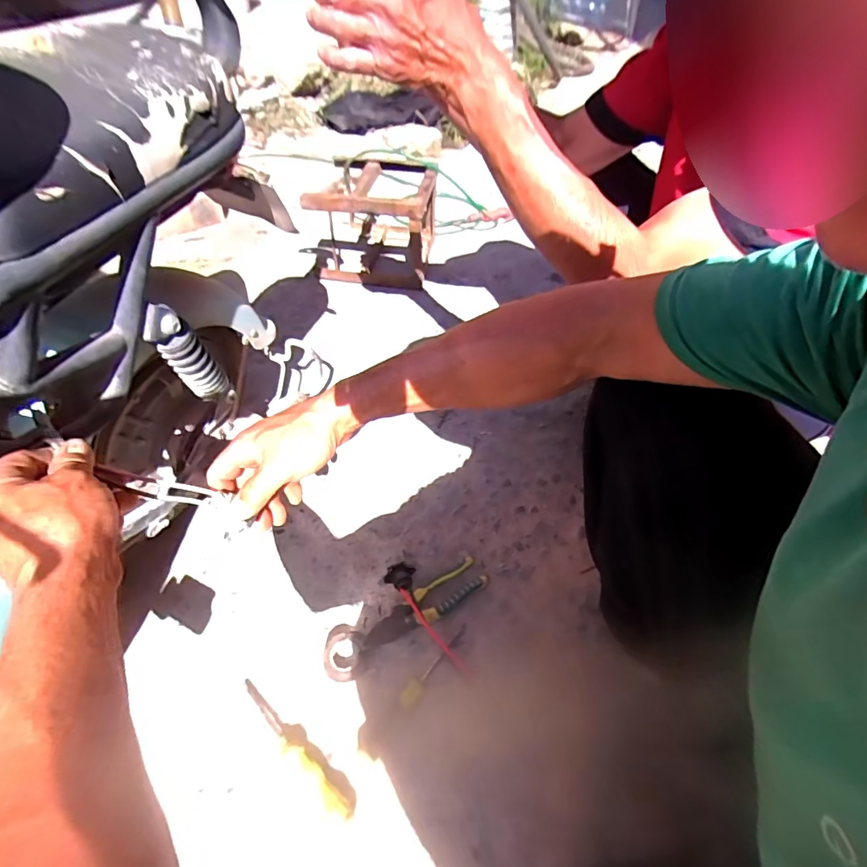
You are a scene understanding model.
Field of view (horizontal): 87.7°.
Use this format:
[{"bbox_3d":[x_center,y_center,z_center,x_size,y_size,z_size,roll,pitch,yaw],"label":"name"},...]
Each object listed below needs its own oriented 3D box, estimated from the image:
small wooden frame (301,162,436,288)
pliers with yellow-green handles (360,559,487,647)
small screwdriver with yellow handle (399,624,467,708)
[{"bbox_3d":[-0.143,-0.580,1.189,0.306,0.256,0.340,7,51,3],"label":"small wooden frame"},{"bbox_3d":[-0.009,0.239,0.630,0.190,0.024,0.047,-27,55,-23],"label":"pliers with yellow-green handles"},{"bbox_3d":[0.001,0.297,0.587,0.022,0.019,0.126,30,55,21],"label":"small screwdriver with yellow handle"}]

